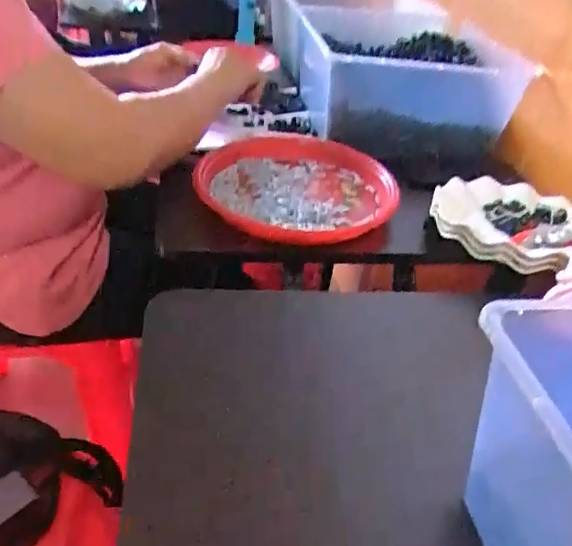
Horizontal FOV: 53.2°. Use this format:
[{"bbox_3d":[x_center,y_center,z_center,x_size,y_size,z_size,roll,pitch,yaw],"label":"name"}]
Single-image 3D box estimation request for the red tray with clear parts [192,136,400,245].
[{"bbox_3d":[0.012,-0.109,0.715,0.249,0.027,0.246,-2,36,-13],"label":"red tray with clear parts"}]

